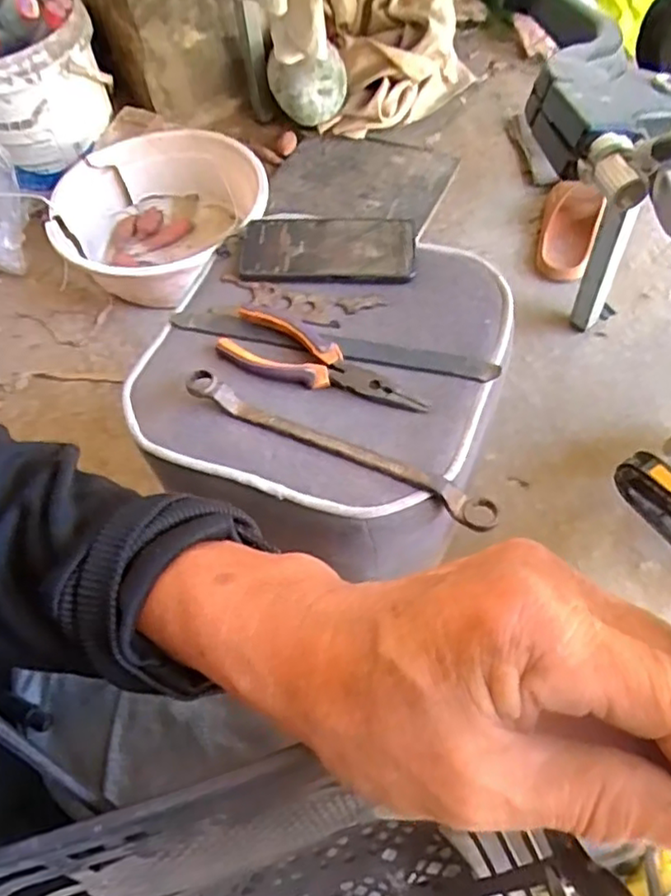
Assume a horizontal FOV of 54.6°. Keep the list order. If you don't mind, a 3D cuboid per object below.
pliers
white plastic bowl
[{"bbox_3d":[-0.008,-0.079,0.544,0.183,0.022,0.059,14,61,13],"label":"pliers"},{"bbox_3d":[-0.257,-0.343,0.998,0.318,0.170,0.276,-25,60,-11],"label":"white plastic bowl"}]

